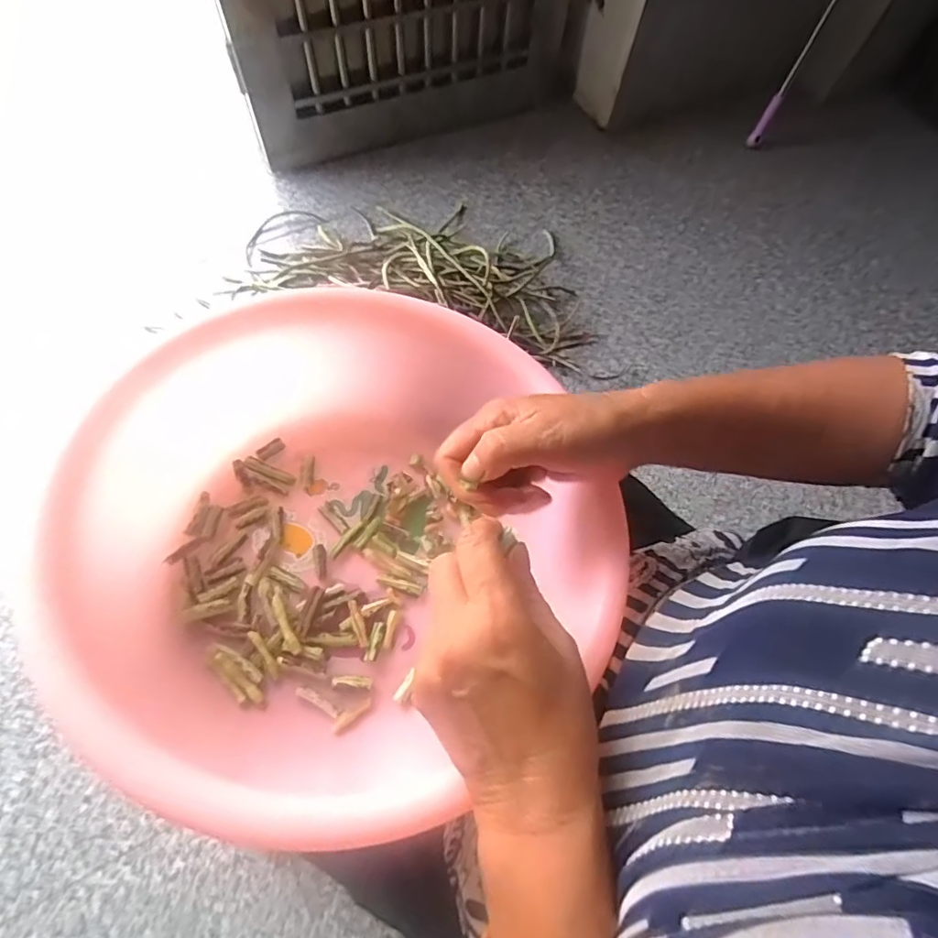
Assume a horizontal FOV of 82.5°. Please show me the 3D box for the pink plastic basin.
[{"bbox_3d":[-0.080,0.051,0.344,0.302,0.123,0.339,37,69,12],"label":"pink plastic basin"}]

